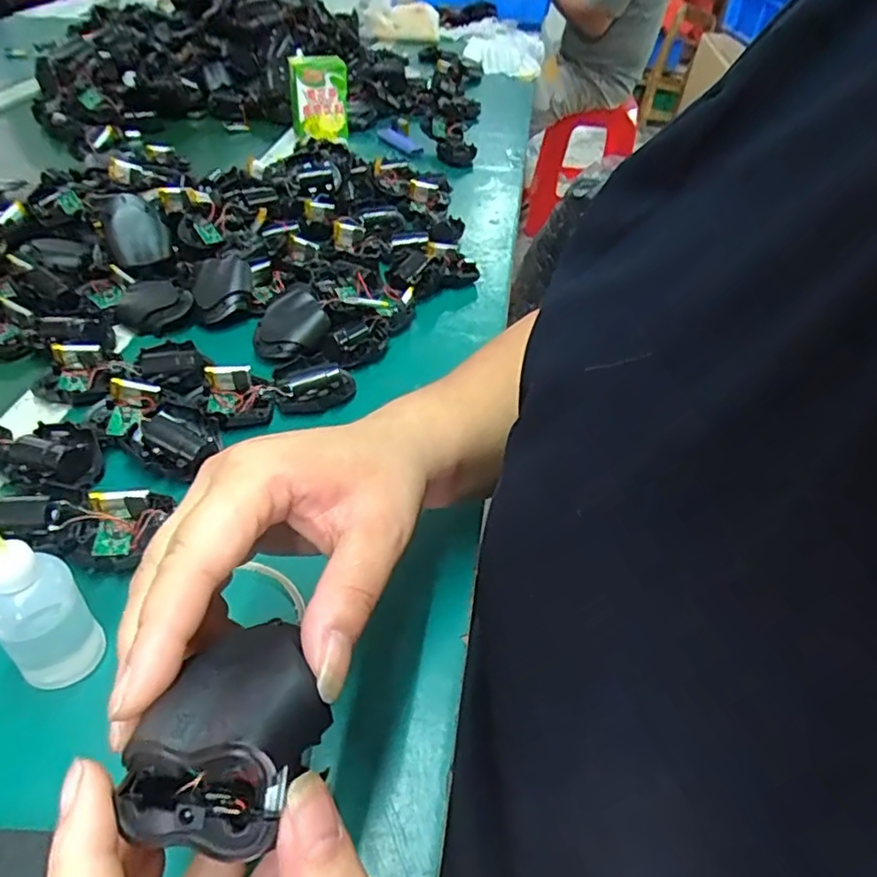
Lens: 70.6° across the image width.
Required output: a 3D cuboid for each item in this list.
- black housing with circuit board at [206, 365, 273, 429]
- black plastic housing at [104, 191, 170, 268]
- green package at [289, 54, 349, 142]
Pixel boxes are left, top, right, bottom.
[{"bbox_3d":[-0.144,-0.032,0.447,0.043,0.022,0.045,-14,46,-17],"label":"black housing with circuit board"},{"bbox_3d":[-0.267,-0.182,0.545,0.047,0.060,0.018,-21,13,-30],"label":"black plastic housing"},{"bbox_3d":[-0.152,-0.438,0.799,0.070,0.093,0.043,-11,46,-16],"label":"green package"}]

